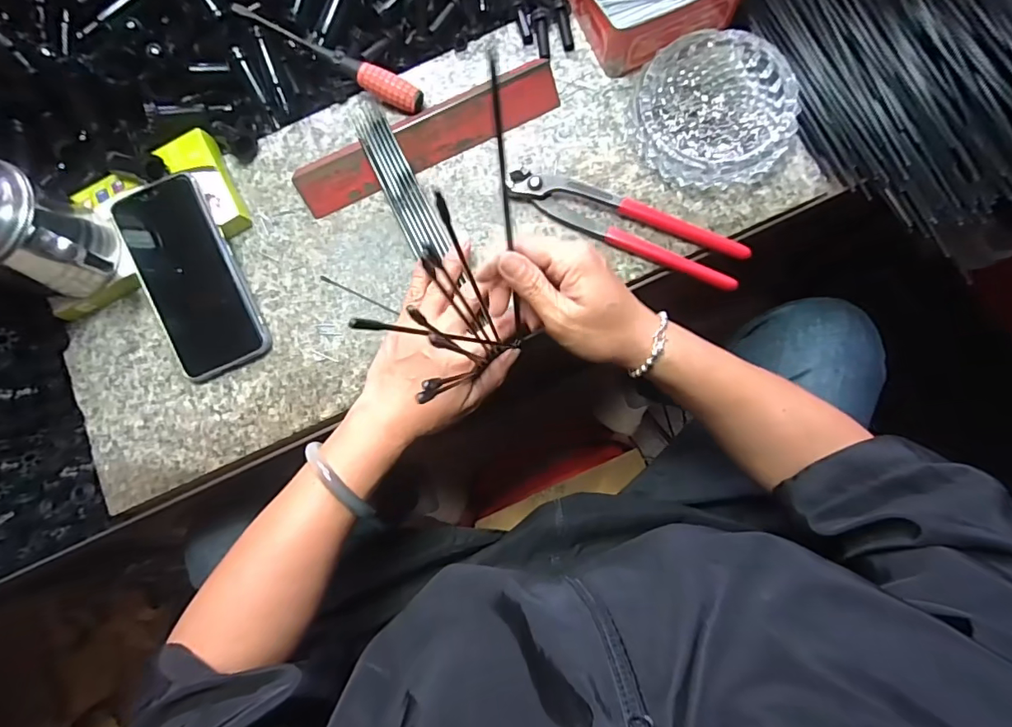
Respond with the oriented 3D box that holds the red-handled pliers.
[{"bbox_3d":[0.094,-0.112,0.384,0.193,0.013,0.044,22,84,6],"label":"red-handled pliers"}]

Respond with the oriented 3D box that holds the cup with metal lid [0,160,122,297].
[{"bbox_3d":[-0.348,-0.093,0.351,0.097,0.098,0.080,17,83,6],"label":"cup with metal lid"}]

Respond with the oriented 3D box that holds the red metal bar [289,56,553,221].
[{"bbox_3d":[-0.065,-0.188,0.401,0.228,0.026,0.037,-23,81,0],"label":"red metal bar"}]

